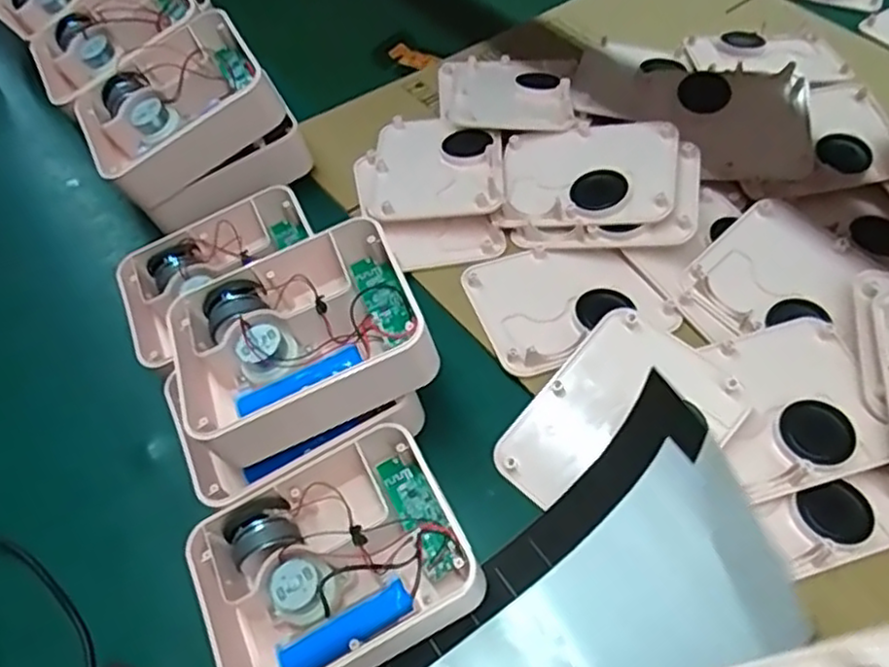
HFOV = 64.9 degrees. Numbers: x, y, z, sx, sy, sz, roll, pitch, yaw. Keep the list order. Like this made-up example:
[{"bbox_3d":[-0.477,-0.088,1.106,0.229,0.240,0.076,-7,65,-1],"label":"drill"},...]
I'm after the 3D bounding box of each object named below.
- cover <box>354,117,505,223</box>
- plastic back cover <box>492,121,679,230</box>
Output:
[{"bbox_3d":[-0.014,-0.130,0.534,0.109,0.026,0.125,-8,54,-4],"label":"cover"},{"bbox_3d":[0.102,-0.116,0.506,0.121,0.015,0.097,2,55,20],"label":"plastic back cover"}]

